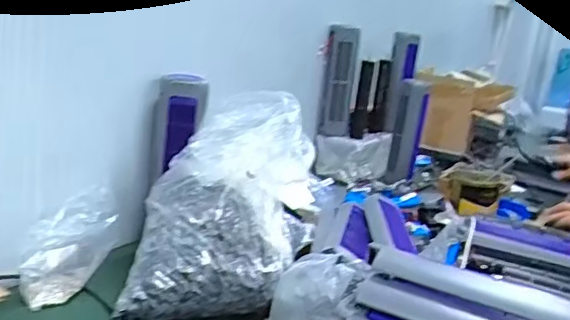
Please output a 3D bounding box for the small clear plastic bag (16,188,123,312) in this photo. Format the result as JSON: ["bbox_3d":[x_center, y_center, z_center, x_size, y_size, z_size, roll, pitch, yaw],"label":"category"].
[{"bbox_3d":[-0.325,0.121,0.924,0.074,0.120,0.218,9,14,6],"label":"small clear plastic bag"}]

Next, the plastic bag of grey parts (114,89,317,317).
[{"bbox_3d":[-0.089,0.060,0.883,0.241,0.284,0.195,7,14,-2],"label":"plastic bag of grey parts"}]

